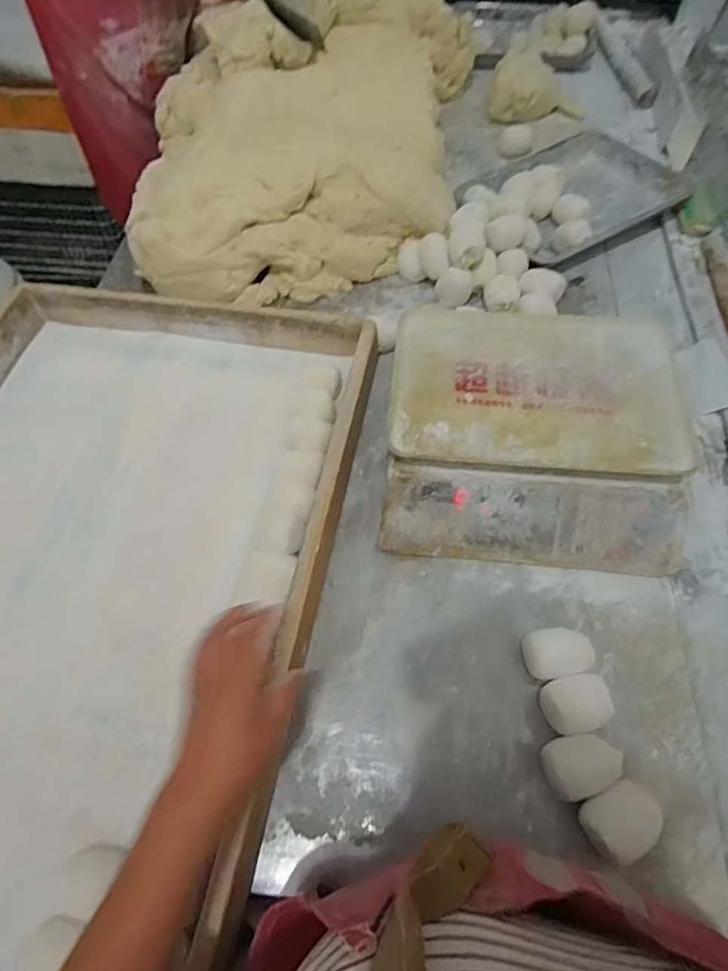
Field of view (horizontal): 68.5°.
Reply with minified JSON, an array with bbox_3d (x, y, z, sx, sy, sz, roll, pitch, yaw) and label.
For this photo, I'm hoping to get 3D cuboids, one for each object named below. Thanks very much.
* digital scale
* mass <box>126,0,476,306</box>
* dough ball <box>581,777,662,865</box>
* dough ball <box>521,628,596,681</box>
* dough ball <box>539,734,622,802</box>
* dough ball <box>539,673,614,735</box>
[{"bbox_3d":[0.200,-0.071,0.650,0.334,0.088,0.314,4,60,5],"label":"digital scale"},{"bbox_3d":[-0.100,-0.660,0.925,0.547,0.188,0.741,4,60,5],"label":"mass"},{"bbox_3d":[0.228,0.298,0.476,0.063,0.034,0.049,-28,62,-13],"label":"dough ball"},{"bbox_3d":[0.199,0.173,0.550,0.070,0.035,0.052,-11,61,-5],"label":"dough ball"},{"bbox_3d":[0.203,0.261,0.500,0.064,0.029,0.050,-14,60,-5],"label":"dough ball"},{"bbox_3d":[0.208,0.216,0.527,0.064,0.034,0.049,-12,60,-4],"label":"dough ball"}]

